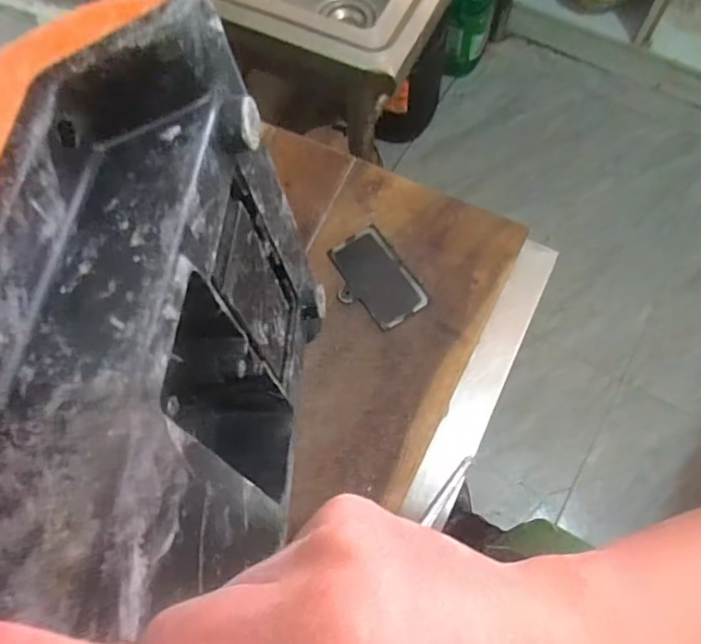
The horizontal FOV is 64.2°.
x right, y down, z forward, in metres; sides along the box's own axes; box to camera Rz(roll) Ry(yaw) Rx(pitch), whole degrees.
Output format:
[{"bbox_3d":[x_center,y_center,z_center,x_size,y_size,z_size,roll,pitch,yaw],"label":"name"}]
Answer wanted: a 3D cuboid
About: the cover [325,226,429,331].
[{"bbox_3d":[0.024,-0.046,0.587,0.073,0.004,0.110,-32,72,-9],"label":"cover"}]

